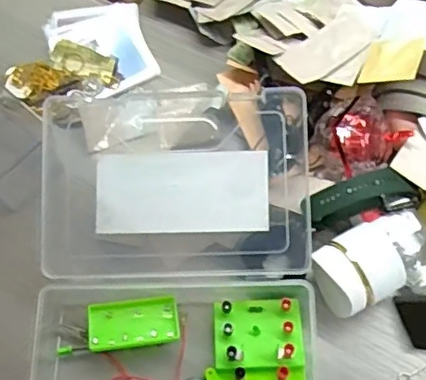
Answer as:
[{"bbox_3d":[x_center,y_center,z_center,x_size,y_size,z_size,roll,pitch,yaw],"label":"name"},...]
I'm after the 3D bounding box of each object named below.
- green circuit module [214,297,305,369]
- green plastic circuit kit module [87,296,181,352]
[{"bbox_3d":[0.038,0.120,0.514,0.072,0.024,0.057,-2,65,2],"label":"green circuit module"},{"bbox_3d":[-0.067,0.113,0.520,0.074,0.016,0.039,-8,65,-1],"label":"green plastic circuit kit module"}]

